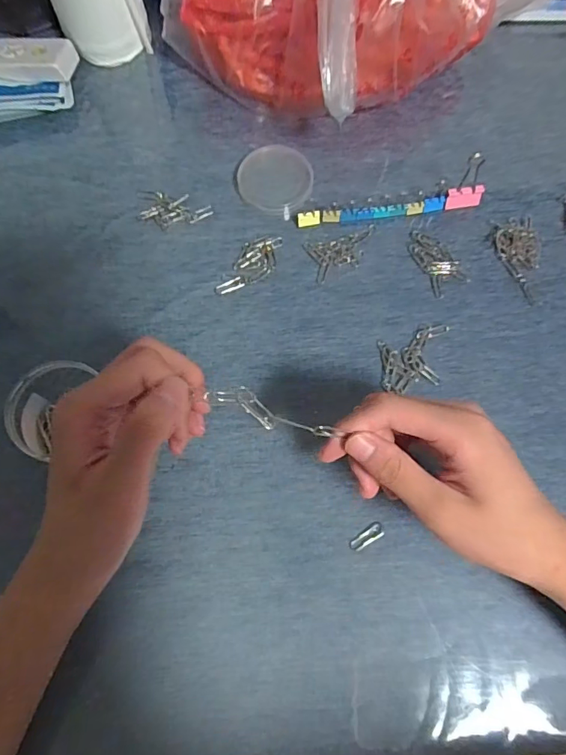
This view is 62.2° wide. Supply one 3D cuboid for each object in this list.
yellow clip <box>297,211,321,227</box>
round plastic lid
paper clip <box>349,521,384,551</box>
[{"bbox_3d":[0.023,-0.140,0.417,0.020,0.012,0.009,-5,71,-2],"label":"yellow clip"},{"bbox_3d":[-0.007,-0.181,0.430,0.066,0.014,0.063,0,71,0],"label":"round plastic lid"},{"bbox_3d":[0.060,0.114,0.335,0.027,0.004,0.011,-29,74,-10],"label":"paper clip"}]

